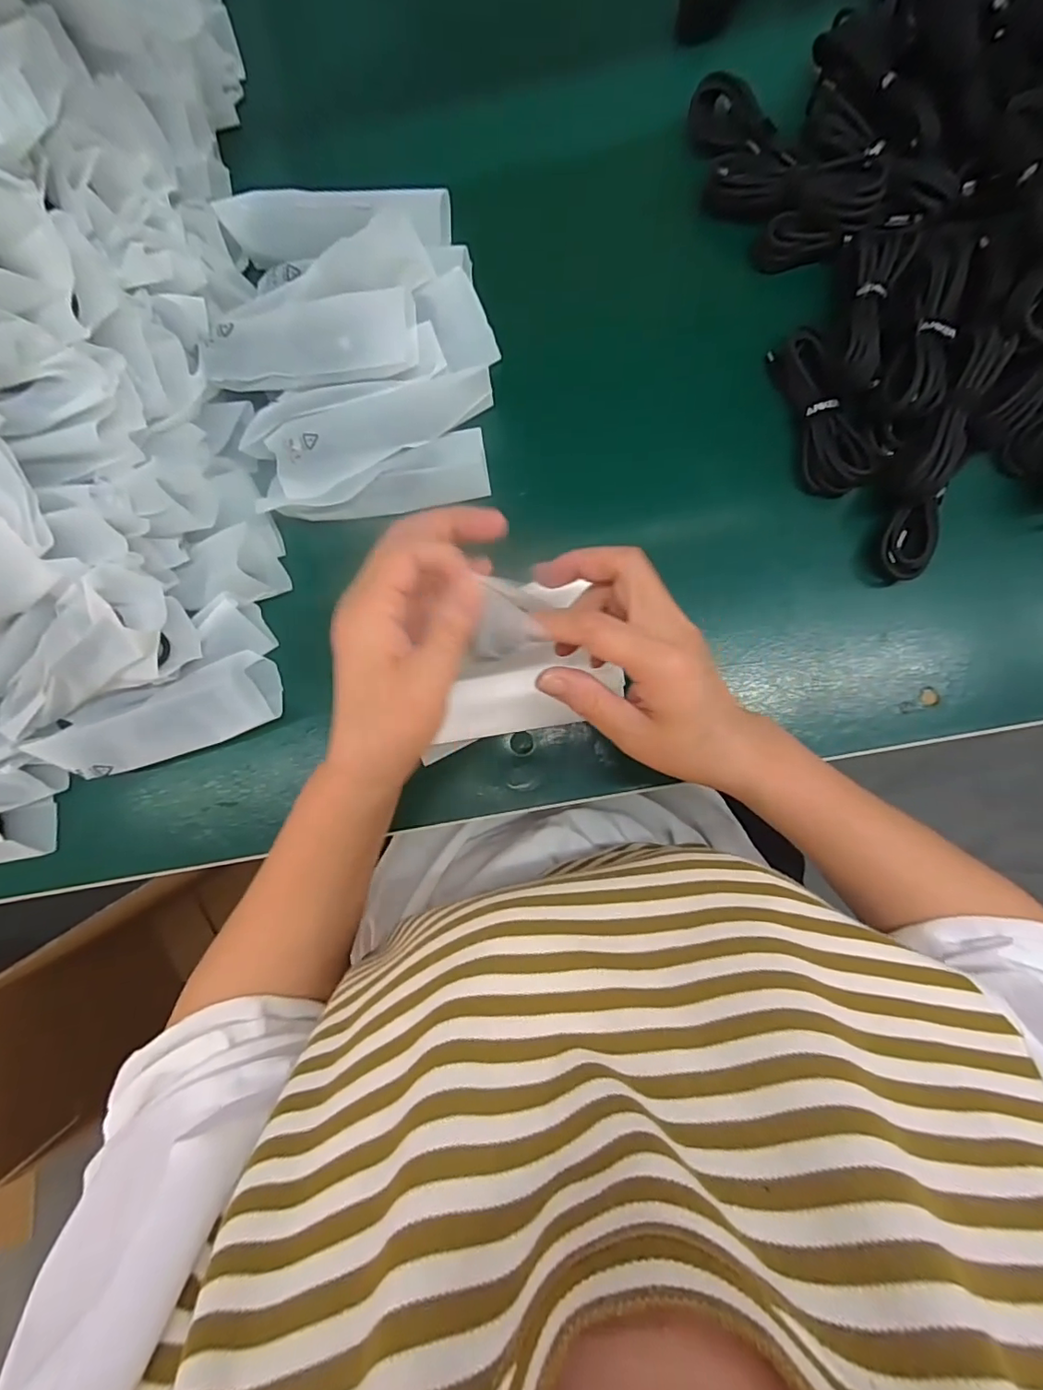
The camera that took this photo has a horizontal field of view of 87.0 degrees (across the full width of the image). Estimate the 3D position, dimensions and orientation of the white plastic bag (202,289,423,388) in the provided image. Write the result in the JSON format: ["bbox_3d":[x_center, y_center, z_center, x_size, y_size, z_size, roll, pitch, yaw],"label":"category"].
[{"bbox_3d":[-0.143,-0.236,0.365,0.144,0.010,0.050,-4,87,3],"label":"white plastic bag"}]

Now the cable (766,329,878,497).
[{"bbox_3d":[0.199,-0.188,0.367,0.035,0.022,0.108,-17,86,3],"label":"cable"}]

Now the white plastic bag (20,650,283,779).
[{"bbox_3d":[-0.246,0.021,0.381,0.158,0.034,0.054,-24,86,2],"label":"white plastic bag"}]

